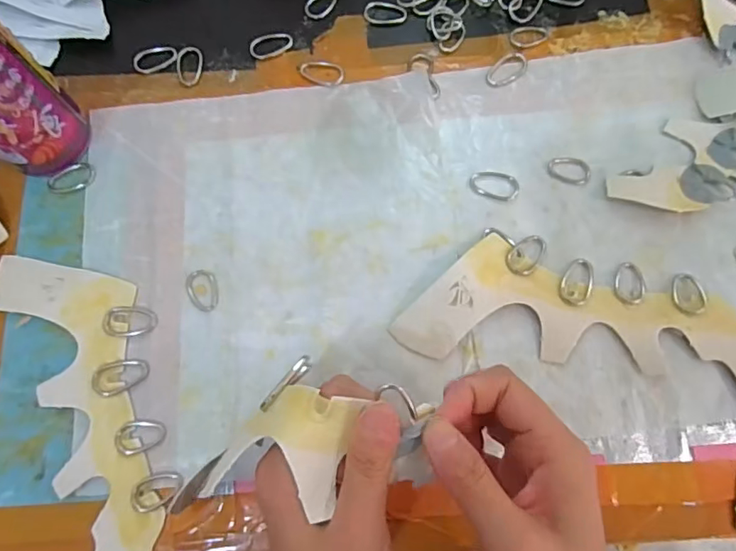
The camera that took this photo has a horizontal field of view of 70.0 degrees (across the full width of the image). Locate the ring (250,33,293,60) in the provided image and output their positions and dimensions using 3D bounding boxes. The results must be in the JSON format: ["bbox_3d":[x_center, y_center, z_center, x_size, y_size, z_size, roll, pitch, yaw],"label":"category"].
[{"bbox_3d":[-0.075,-0.178,0.406,0.033,0.007,0.017,-17,74,-3],"label":"ring"}]

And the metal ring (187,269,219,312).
[{"bbox_3d":[-0.111,0.010,0.353,0.020,0.004,0.031,-26,75,-6],"label":"metal ring"}]

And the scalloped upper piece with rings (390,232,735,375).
[{"bbox_3d":[0.138,0.029,0.334,0.226,0.012,0.080,12,75,5],"label":"scalloped upper piece with rings"}]

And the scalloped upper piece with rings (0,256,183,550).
[{"bbox_3d":[-0.173,0.077,0.335,0.087,0.008,0.215,-25,75,-6],"label":"scalloped upper piece with rings"}]

